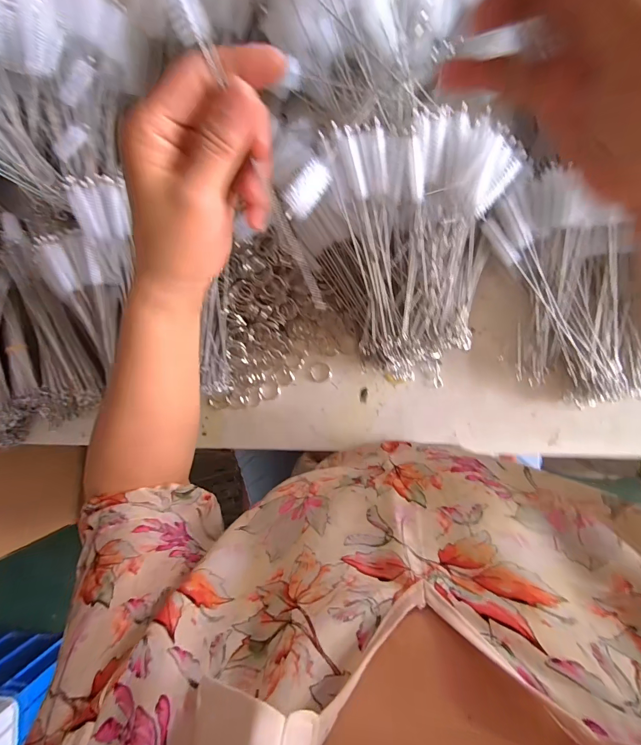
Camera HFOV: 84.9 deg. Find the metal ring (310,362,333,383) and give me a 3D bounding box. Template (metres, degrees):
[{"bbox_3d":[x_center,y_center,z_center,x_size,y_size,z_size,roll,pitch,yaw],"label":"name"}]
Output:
[{"bbox_3d":[0.000,0.000,0.432,0.026,0.004,0.025,0,90,9],"label":"metal ring"}]

